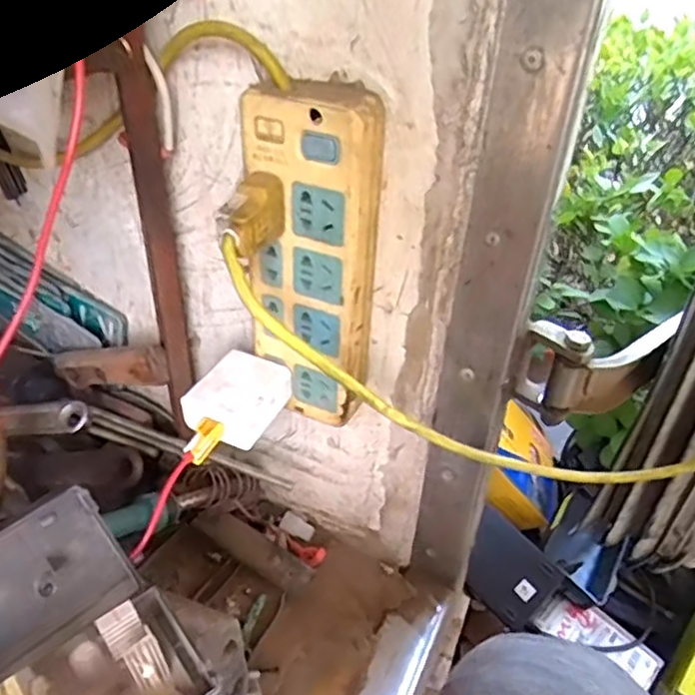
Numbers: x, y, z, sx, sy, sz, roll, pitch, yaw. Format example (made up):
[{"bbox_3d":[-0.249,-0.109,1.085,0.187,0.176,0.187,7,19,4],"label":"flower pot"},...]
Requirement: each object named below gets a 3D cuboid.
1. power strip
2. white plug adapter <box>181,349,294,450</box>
[{"bbox_3d":[-0.021,-0.054,0.422,0.075,0.218,0.032,18,39,19],"label":"power strip"},{"bbox_3d":[-0.074,0.034,0.458,0.053,0.035,0.061,22,41,23],"label":"white plug adapter"}]

